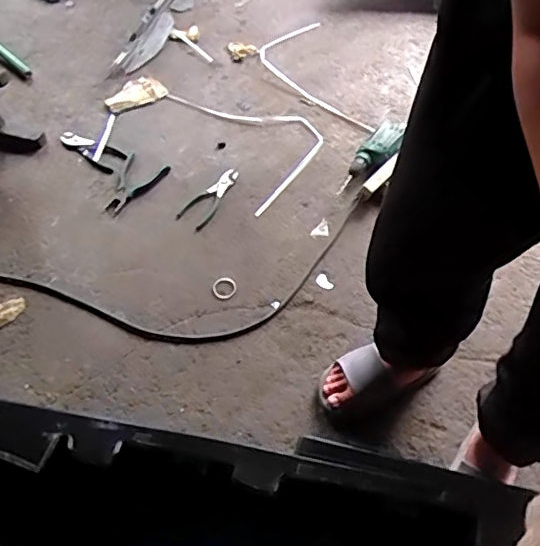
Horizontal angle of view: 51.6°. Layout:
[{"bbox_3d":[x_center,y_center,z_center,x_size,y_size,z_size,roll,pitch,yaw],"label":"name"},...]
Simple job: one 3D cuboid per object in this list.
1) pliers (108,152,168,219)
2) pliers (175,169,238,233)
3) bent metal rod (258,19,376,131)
[{"bbox_3d":[-0.358,-0.223,1.440,0.130,0.012,0.189,23,65,14],"label":"pliers"},{"bbox_3d":[-0.149,-0.189,1.387,0.083,0.014,0.190,31,67,17],"label":"pliers"},{"bbox_3d":[0.110,-0.556,1.602,0.217,0.025,0.477,-15,62,-6],"label":"bent metal rod"}]

